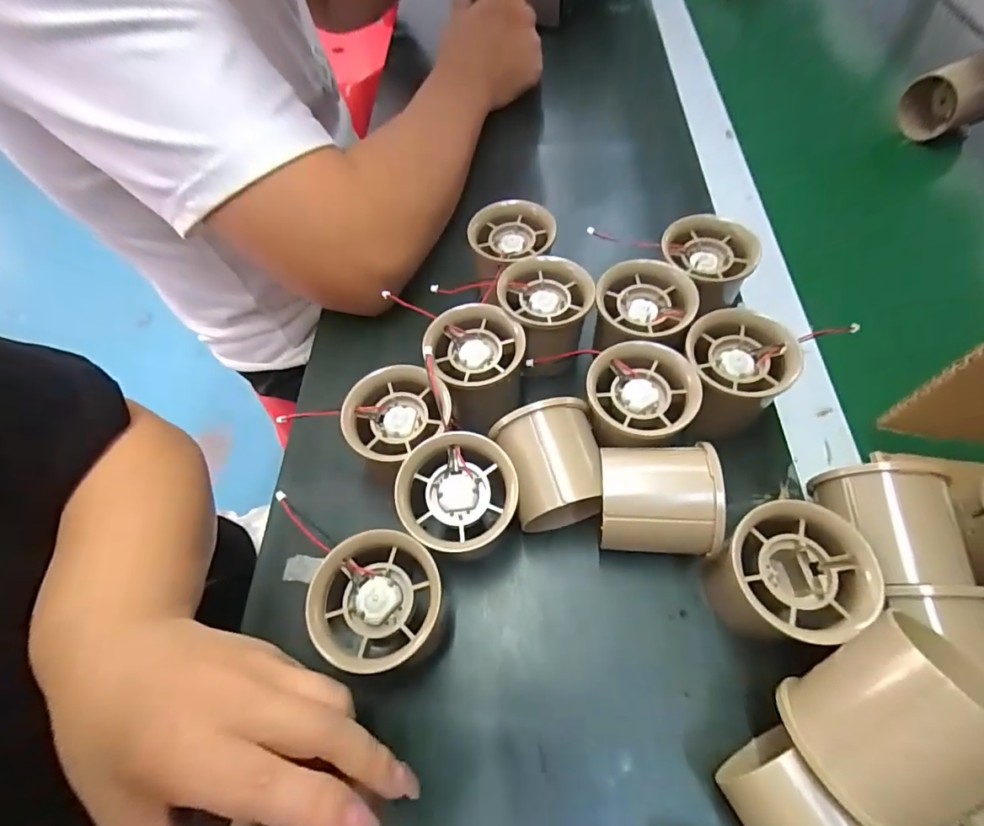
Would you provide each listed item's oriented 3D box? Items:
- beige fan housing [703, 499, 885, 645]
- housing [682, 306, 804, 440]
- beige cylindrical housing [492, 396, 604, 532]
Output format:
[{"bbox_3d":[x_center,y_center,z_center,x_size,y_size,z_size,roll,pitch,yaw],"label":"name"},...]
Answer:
[{"bbox_3d":[0.130,0.075,0.218,0.050,0.054,0.052,-2,60,3],"label":"beige fan housing"},{"bbox_3d":[0.129,-0.018,0.269,0.055,0.052,0.060,24,65,16],"label":"housing"},{"bbox_3d":[0.032,0.028,0.249,0.051,0.049,0.054,-15,61,-5],"label":"beige cylindrical housing"}]

